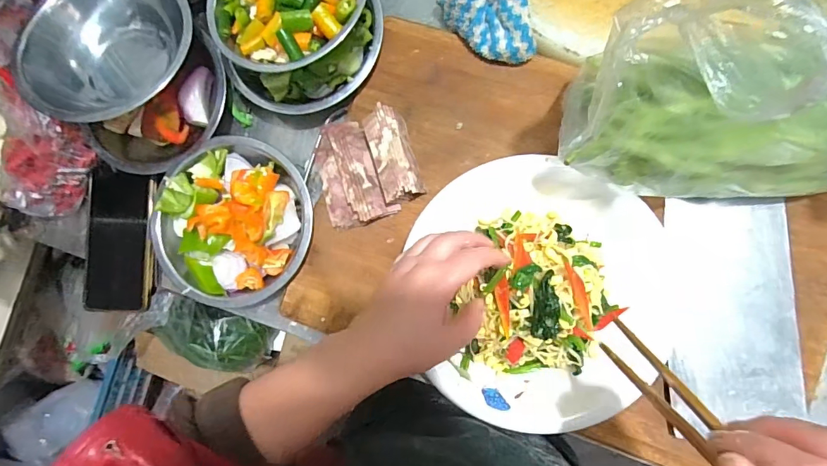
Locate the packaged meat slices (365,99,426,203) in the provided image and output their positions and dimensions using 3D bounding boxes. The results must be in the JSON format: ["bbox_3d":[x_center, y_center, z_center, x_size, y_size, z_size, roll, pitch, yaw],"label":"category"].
[{"bbox_3d":[-0.019,-0.076,0.418,0.037,0.032,0.087,-18,85,6],"label":"packaged meat slices"}]

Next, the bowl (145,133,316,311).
[{"bbox_3d":[-0.186,-0.010,0.432,0.162,0.051,0.165,0,87,7],"label":"bowl"}]

